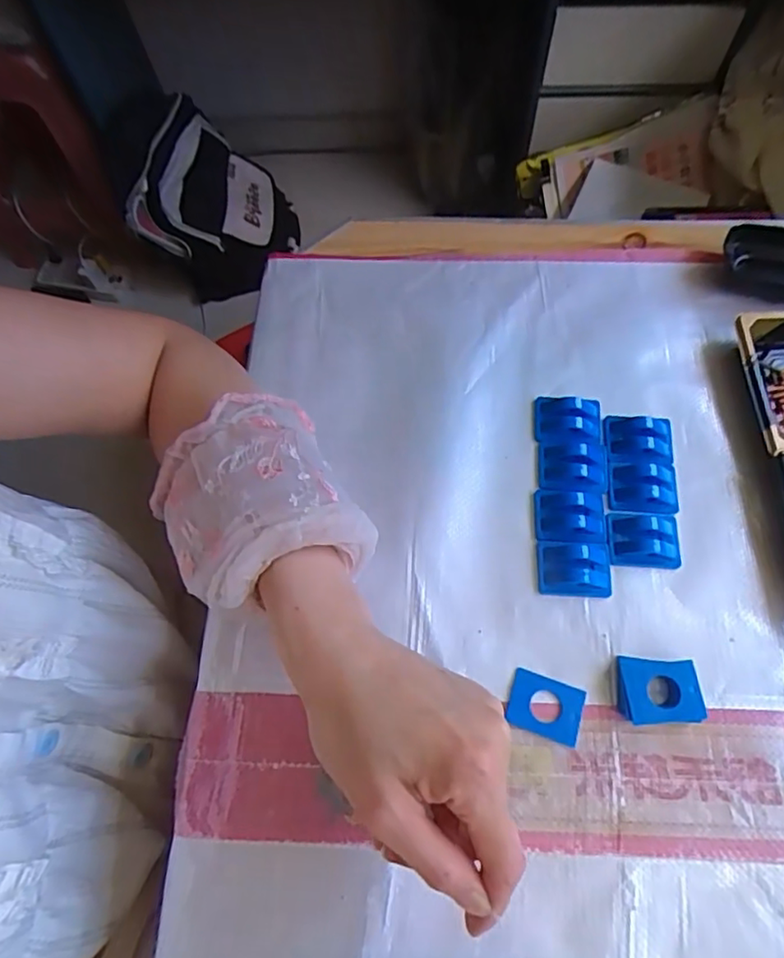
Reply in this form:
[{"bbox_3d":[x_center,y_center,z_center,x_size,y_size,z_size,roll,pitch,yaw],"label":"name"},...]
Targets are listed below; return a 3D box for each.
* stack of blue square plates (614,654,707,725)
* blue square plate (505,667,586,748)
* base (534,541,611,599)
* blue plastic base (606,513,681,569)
[{"bbox_3d":[0.153,0.121,0.341,0.044,0.012,0.036,3,67,4],"label":"stack of blue square plates"},{"bbox_3d":[0.089,0.131,0.345,0.041,0.004,0.032,18,69,11],"label":"blue square plate"},{"bbox_3d":[0.114,0.054,0.369,0.044,0.017,0.034,1,67,4],"label":"base"},{"bbox_3d":[0.158,0.037,0.371,0.044,0.015,0.033,4,67,5],"label":"blue plastic base"}]

